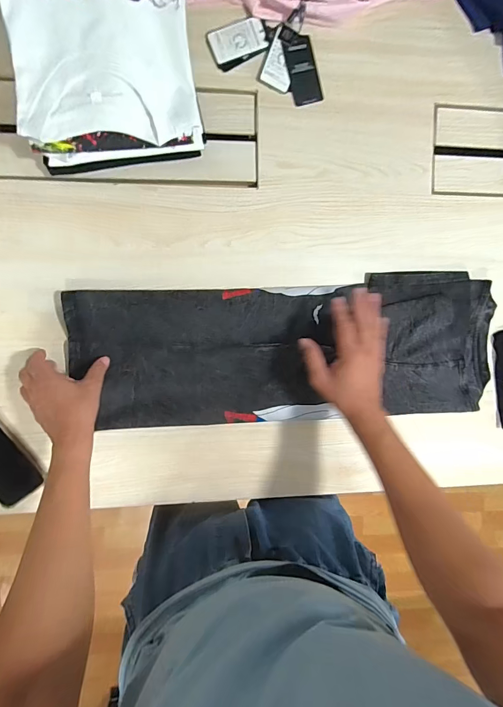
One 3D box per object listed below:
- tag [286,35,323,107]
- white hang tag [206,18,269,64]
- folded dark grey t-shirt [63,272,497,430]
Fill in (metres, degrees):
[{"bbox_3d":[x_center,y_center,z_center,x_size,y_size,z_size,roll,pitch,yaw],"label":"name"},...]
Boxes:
[{"bbox_3d":[0.083,-0.455,0.590,0.048,0.004,0.095,-17,101,-3],"label":"tag"},{"bbox_3d":[-0.022,-0.494,0.575,0.087,0.004,0.049,-21,94,-2],"label":"white hang tag"},{"bbox_3d":[0.070,-0.005,0.608,0.699,0.030,0.228,-3,94,-5],"label":"folded dark grey t-shirt"}]

